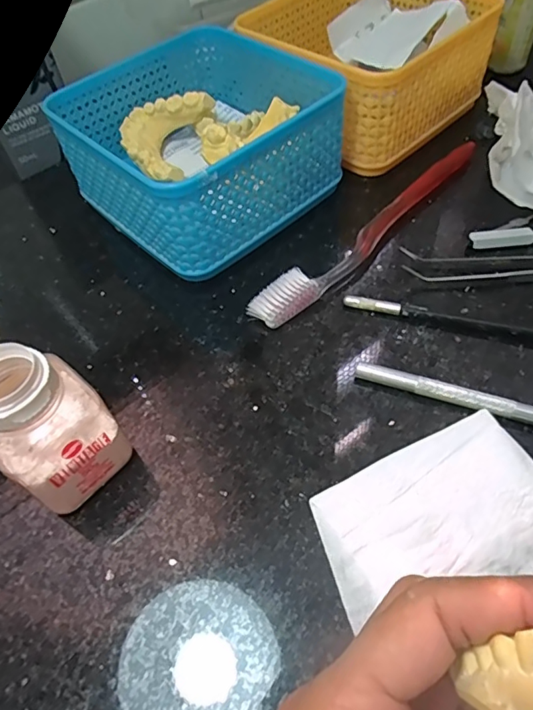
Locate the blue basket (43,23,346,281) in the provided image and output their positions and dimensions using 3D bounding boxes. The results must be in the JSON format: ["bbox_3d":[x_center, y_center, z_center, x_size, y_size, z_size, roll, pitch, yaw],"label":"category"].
[{"bbox_3d":[-0.038,-0.125,0.301,0.126,0.069,0.127,-39,60,-20],"label":"blue basket"}]

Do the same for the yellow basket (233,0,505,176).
[{"bbox_3d":[0.063,-0.198,0.337,0.129,0.063,0.128,-38,59,-20],"label":"yellow basket"}]

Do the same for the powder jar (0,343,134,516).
[{"bbox_3d":[-0.093,0.017,0.195,0.062,0.076,0.042,36,65,27],"label":"powder jar"}]

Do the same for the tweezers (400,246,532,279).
[{"bbox_3d":[0.142,-0.047,0.259,0.139,0.009,0.021,5,55,9],"label":"tweezers"}]

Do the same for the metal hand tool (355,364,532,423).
[{"bbox_3d":[0.104,0.024,0.213,0.133,0.007,0.007,16,57,16],"label":"metal hand tool"}]

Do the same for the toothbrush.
[{"bbox_3d":[0.065,-0.072,0.286,0.188,0.013,0.021,-39,60,-20],"label":"toothbrush"}]

